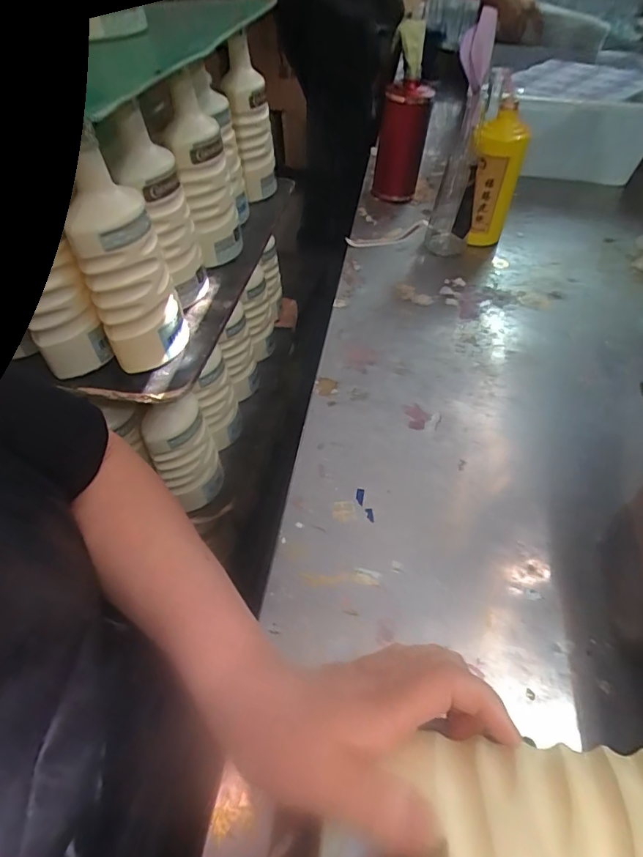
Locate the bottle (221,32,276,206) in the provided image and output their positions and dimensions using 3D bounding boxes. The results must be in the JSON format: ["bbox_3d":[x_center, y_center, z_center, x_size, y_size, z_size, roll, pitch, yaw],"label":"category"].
[{"bbox_3d":[-0.105,-0.452,0.723,0.062,0.210,0.059,-4,49,0],"label":"bottle"}]

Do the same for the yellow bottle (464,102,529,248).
[{"bbox_3d":[0.252,-0.360,0.713,0.074,0.192,0.063,14,50,11],"label":"yellow bottle"}]

